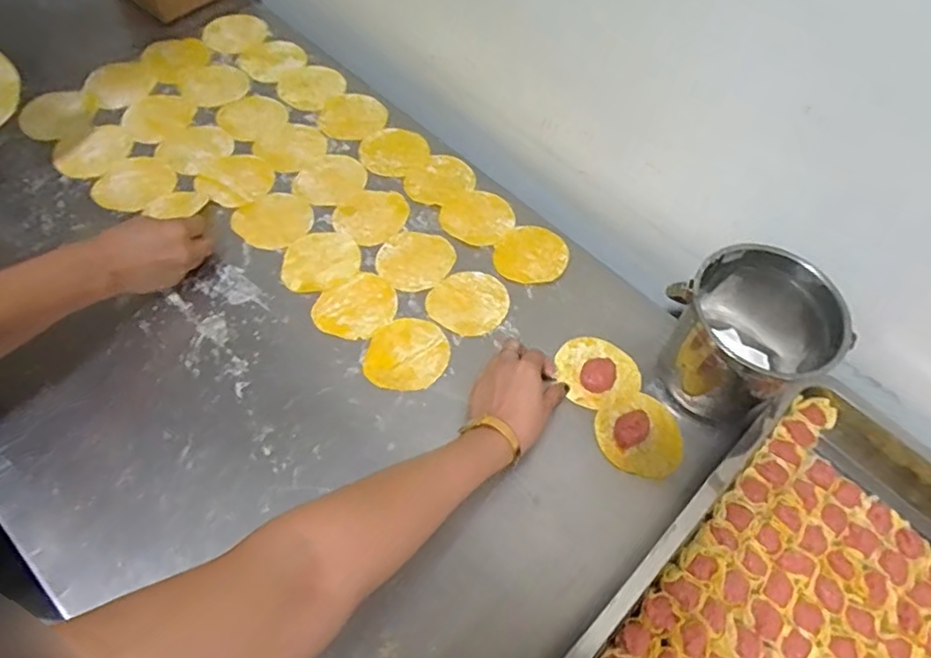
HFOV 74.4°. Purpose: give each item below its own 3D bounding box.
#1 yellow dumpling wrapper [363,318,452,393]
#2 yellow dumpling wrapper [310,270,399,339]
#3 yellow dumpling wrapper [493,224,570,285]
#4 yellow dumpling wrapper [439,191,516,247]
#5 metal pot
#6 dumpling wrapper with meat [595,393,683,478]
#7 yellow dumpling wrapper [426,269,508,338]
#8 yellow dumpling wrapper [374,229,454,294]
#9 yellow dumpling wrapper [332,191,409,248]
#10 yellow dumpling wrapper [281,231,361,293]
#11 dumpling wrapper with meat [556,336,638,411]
[{"bbox_3d":[-0.059,0.025,0.632,0.080,0.004,0.083,1,59,-1],"label":"yellow dumpling wrapper"},{"bbox_3d":[-0.117,-0.023,0.655,0.088,0.005,0.072,-33,65,-19],"label":"yellow dumpling wrapper"},{"bbox_3d":[0.076,-0.087,0.705,0.082,0.004,0.080,1,59,-1],"label":"yellow dumpling wrapper"},{"bbox_3d":[0.016,-0.131,0.727,0.084,0.009,0.074,-27,64,-16],"label":"yellow dumpling wrapper"},{"bbox_3d":[0.267,0.010,0.587,0.119,0.140,0.124,1,59,-1],"label":"metal pot"},{"bbox_3d":[0.173,0.101,0.593,0.082,0.035,0.079,1,59,-1],"label":"dumpling wrapper with meat"},{"bbox_3d":[0.004,-0.030,0.670,0.081,0.006,0.081,1,59,-1],"label":"yellow dumpling wrapper"},{"bbox_3d":[-0.057,-0.080,0.693,0.076,0.004,0.086,38,65,19],"label":"yellow dumpling wrapper"},{"bbox_3d":[-0.110,-0.133,0.721,0.074,0.006,0.084,36,67,16],"label":"yellow dumpling wrapper"},{"bbox_3d":[-0.164,-0.076,0.684,0.086,0.009,0.074,-27,64,-16],"label":"yellow dumpling wrapper"},{"bbox_3d":[0.132,0.040,0.619,0.076,0.012,0.073,-24,63,-15],"label":"dumpling wrapper with meat"}]

